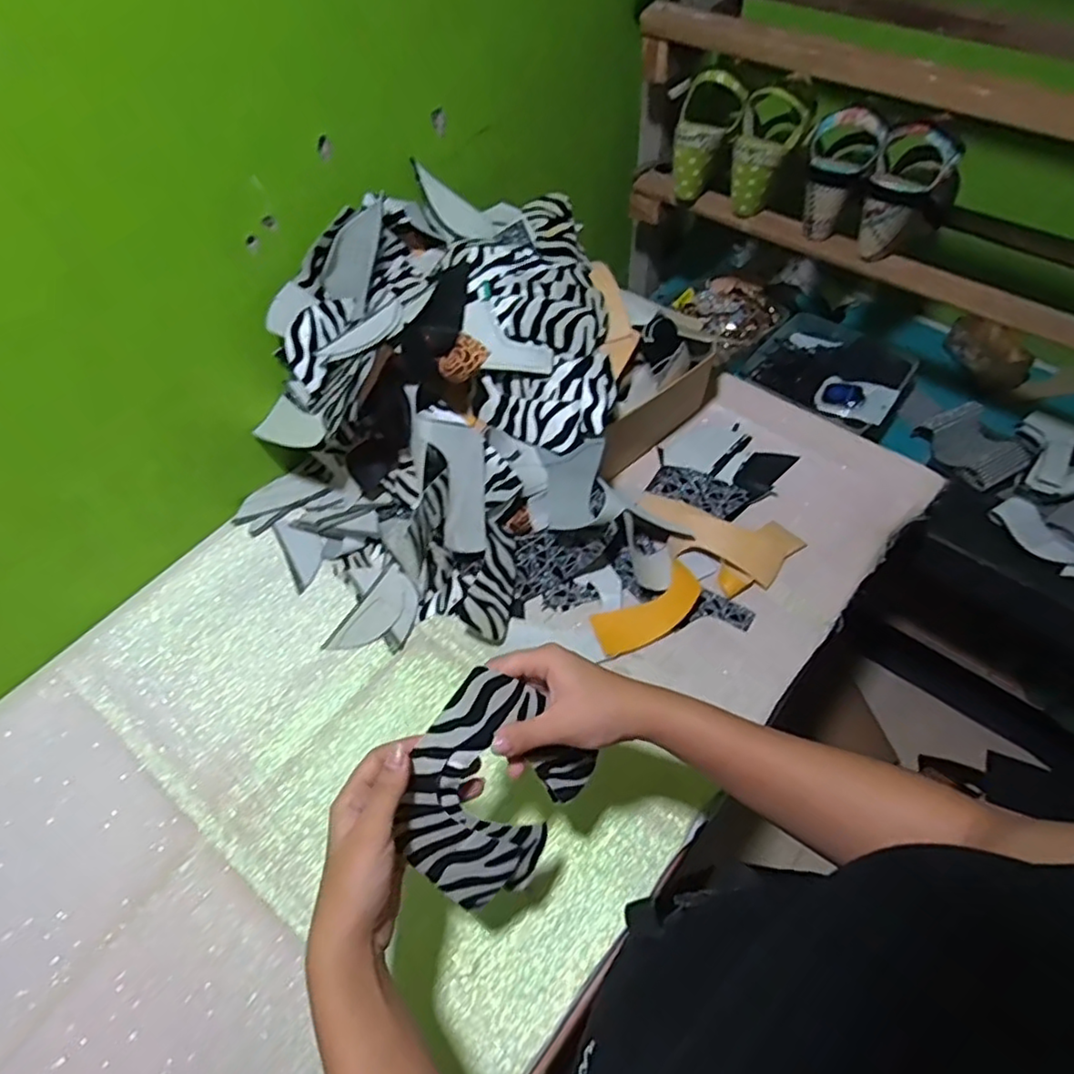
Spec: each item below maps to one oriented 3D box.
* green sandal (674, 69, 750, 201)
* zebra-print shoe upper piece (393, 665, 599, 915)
[{"bbox_3d":[0.209,-0.519,0.841,0.082,0.145,0.078,35,42,22],"label":"green sandal"},{"bbox_3d":[-0.031,0.171,0.433,0.131,0.137,0.015,-45,24,-13],"label":"zebra-print shoe upper piece"}]

